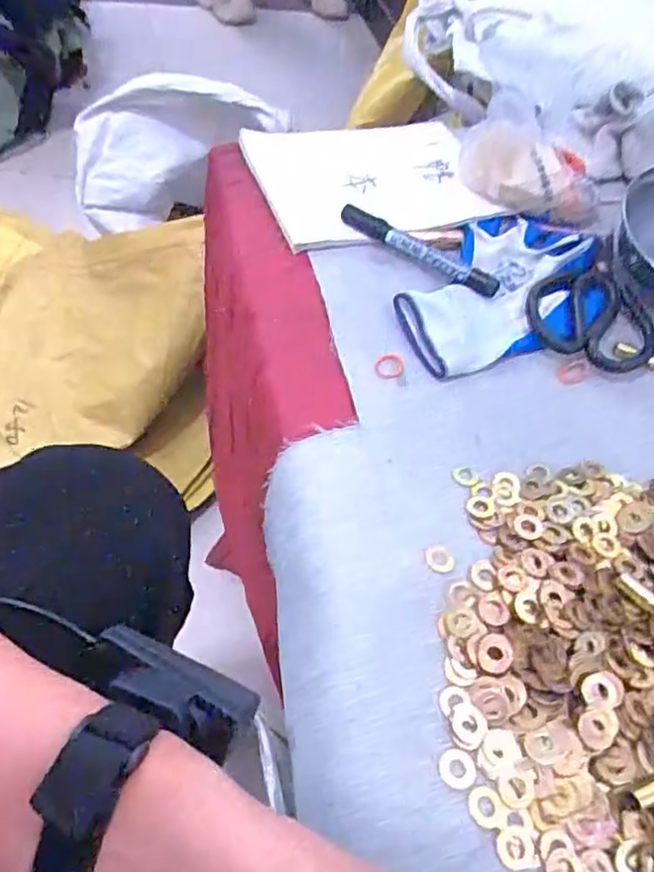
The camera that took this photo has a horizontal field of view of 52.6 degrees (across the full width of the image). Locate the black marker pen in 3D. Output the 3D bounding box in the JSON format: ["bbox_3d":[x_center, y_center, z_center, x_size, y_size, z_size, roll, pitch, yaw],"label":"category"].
[{"bbox_3d":[0.069,-0.141,0.501,0.131,0.022,0.023,28,54,12],"label":"black marker pen"}]

